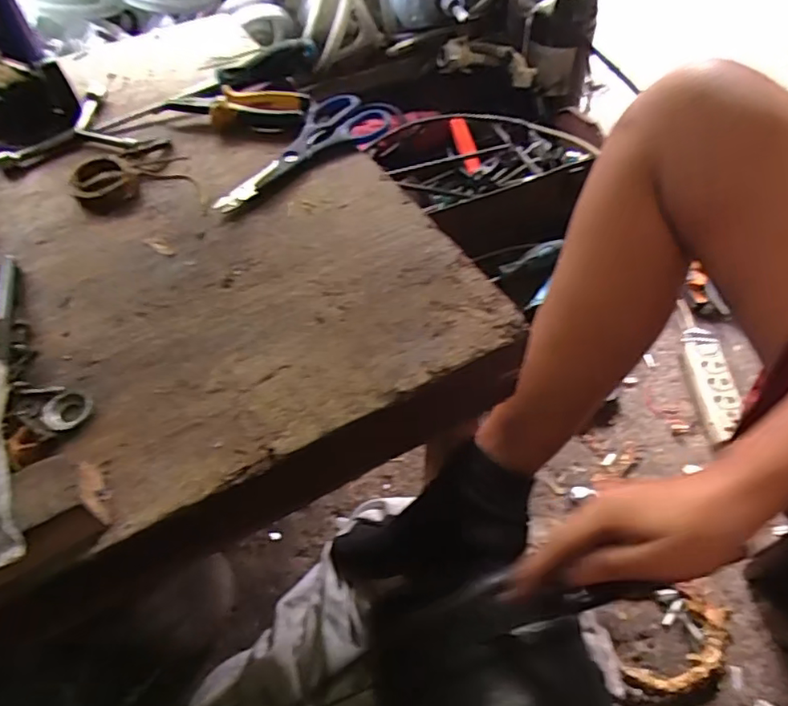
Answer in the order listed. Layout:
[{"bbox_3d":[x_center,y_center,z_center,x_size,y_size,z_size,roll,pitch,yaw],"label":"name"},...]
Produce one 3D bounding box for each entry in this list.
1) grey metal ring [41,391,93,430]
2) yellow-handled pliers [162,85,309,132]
[{"bbox_3d":[-0.215,0.037,0.373,0.029,0.007,0.029,-1,54,1],"label":"grey metal ring"},{"bbox_3d":[-0.159,-0.255,0.583,0.137,0.016,0.064,5,54,6],"label":"yellow-handled pliers"}]

